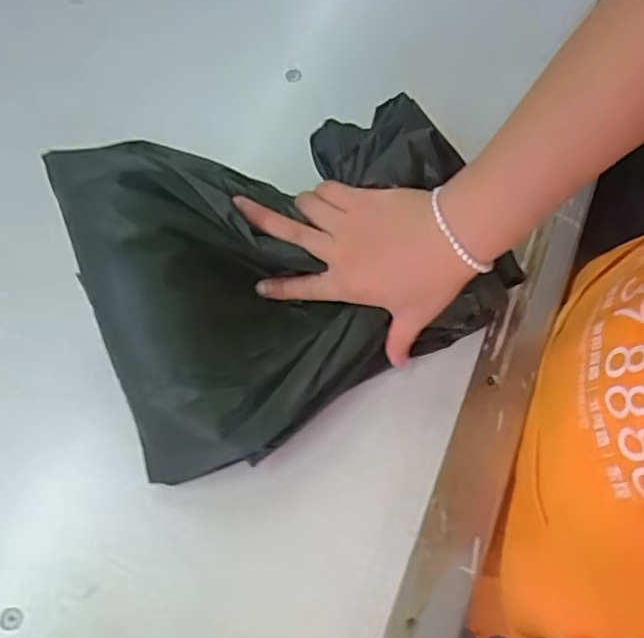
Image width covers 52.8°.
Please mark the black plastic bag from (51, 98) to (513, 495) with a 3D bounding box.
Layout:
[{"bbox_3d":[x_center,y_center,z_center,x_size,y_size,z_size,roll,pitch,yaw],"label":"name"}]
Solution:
[{"bbox_3d":[-0.017,-0.028,0.445,0.269,0.124,0.203,-17,72,-9],"label":"black plastic bag"}]

